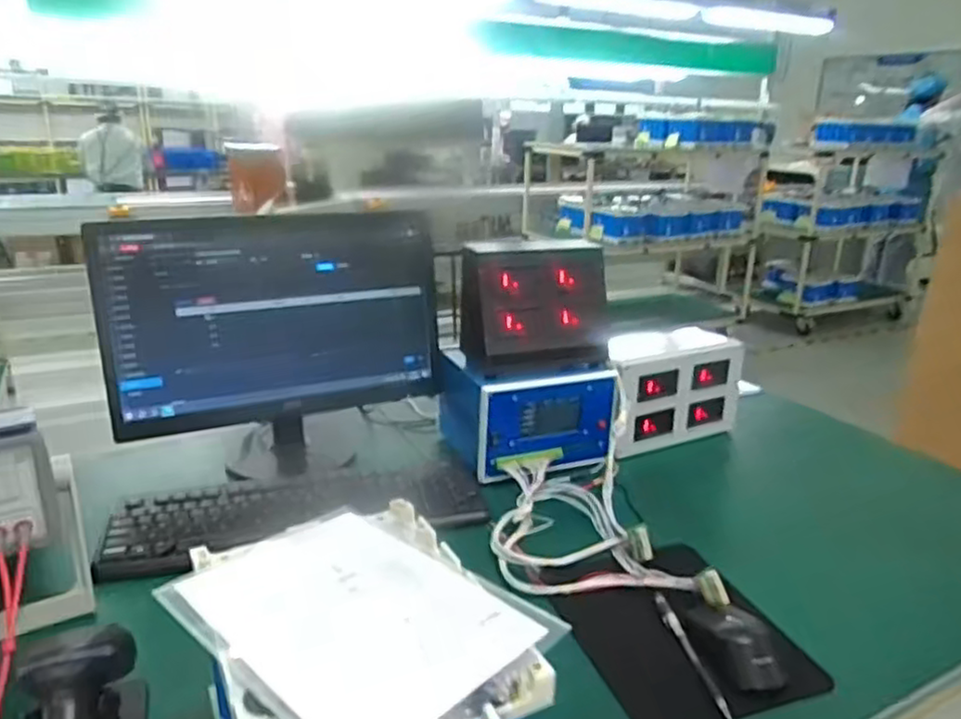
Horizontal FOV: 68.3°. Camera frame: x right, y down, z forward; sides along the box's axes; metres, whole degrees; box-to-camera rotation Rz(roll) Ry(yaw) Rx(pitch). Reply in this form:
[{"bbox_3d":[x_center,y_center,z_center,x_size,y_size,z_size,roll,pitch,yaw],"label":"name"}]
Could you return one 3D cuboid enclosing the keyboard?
[{"bbox_3d":[-0.211,0.187,0.860,0.431,0.024,0.155,-4,20,-15],"label":"keyboard"}]

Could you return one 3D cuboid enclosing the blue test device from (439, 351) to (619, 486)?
[{"bbox_3d":[0.067,0.070,1.024,0.208,0.137,0.183,-6,21,-22],"label":"blue test device"}]

